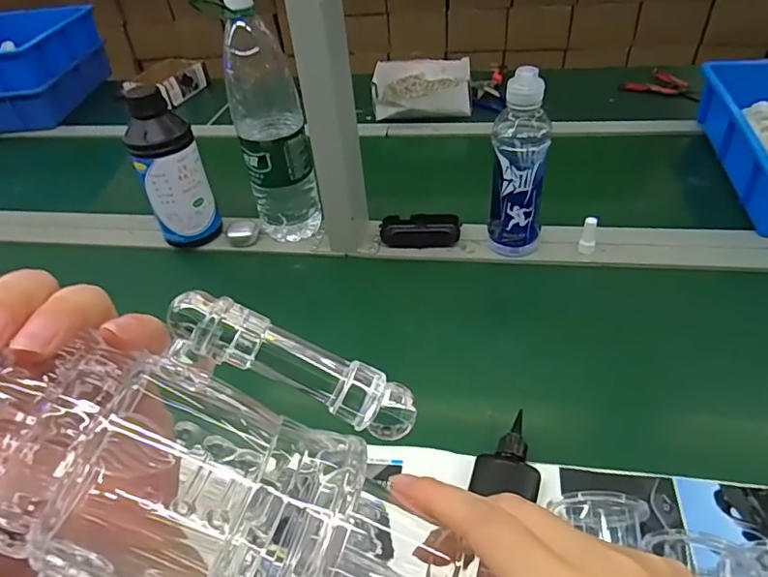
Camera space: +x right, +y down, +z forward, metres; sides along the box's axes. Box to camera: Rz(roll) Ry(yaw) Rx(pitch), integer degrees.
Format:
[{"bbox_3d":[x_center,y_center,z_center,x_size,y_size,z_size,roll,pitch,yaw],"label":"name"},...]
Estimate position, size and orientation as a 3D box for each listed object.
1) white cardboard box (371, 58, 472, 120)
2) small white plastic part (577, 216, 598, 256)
[{"bbox_3d":[0.080,-0.421,1.122,0.200,0.058,0.212,-4,41,3],"label":"white cardboard box"},{"bbox_3d":[0.268,-0.070,0.704,0.019,0.052,0.016,14,44,21],"label":"small white plastic part"}]

